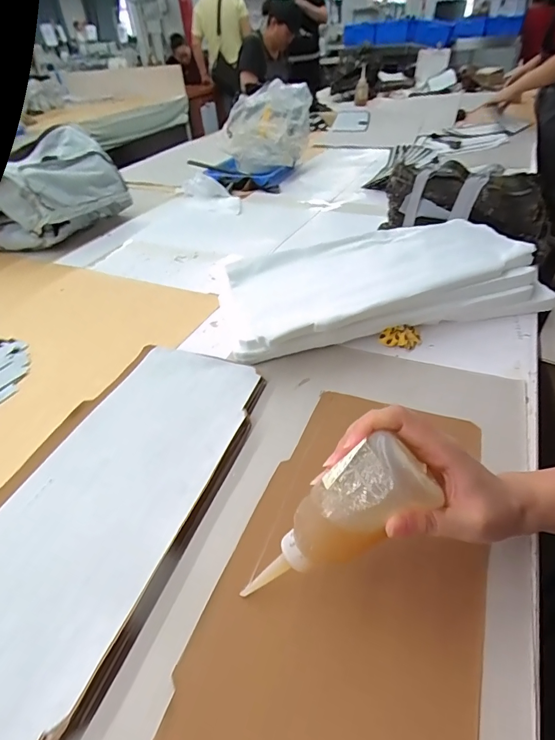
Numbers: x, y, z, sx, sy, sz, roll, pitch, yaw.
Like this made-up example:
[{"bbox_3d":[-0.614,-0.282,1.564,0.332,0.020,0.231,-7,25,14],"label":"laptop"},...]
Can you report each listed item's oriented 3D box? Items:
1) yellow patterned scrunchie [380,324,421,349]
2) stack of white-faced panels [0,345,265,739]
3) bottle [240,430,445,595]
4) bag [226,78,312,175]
[{"bbox_3d":[0.166,-0.047,0.544,0.052,0.021,0.034,9,42,15],"label":"yellow patterned scrunchie"},{"bbox_3d":[-0.173,0.127,0.379,0.193,0.021,0.426,10,43,19],"label":"stack of white-faced panels"},{"bbox_3d":[0.039,0.111,0.285,0.149,0.041,0.044,-47,38,19],"label":"bottle"},{"bbox_3d":[-0.021,-0.686,1.165,0.239,0.206,0.200,-1,40,4],"label":"bag"}]

